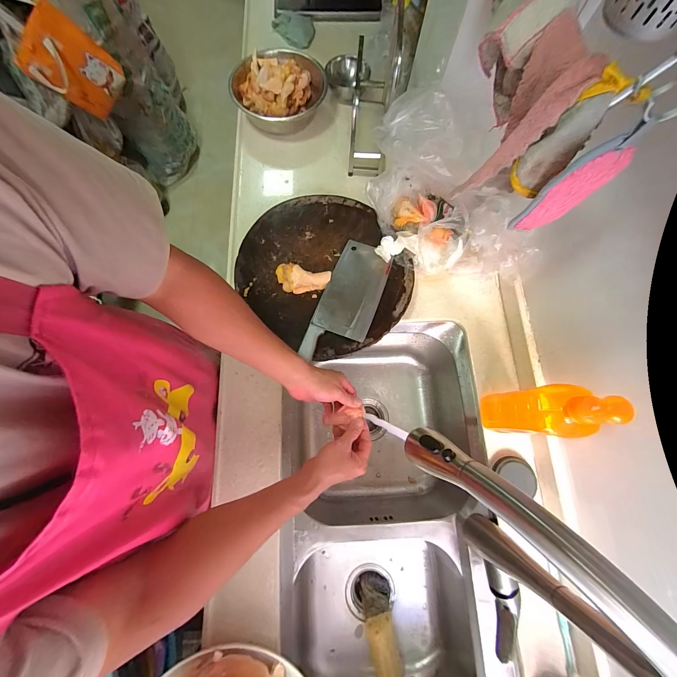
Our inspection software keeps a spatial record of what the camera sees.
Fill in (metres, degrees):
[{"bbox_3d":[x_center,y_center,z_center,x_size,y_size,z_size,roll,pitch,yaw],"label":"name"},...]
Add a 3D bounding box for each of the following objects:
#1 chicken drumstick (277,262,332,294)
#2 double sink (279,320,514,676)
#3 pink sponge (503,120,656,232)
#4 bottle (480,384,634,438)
[{"bbox_3d":[-0.074,-0.118,0.579,0.106,0.027,0.053,13,75,3],"label":"chicken drumstick"},{"bbox_3d":[0.092,0.359,0.630,0.383,0.228,0.736,-3,75,-2],"label":"double sink"},{"bbox_3d":[0.246,-0.160,0.308,0.061,0.135,0.009,-5,75,-2],"label":"pink sponge"},{"bbox_3d":[0.310,0.115,0.453,0.071,0.251,0.070,0,74,-1],"label":"bottle"}]

